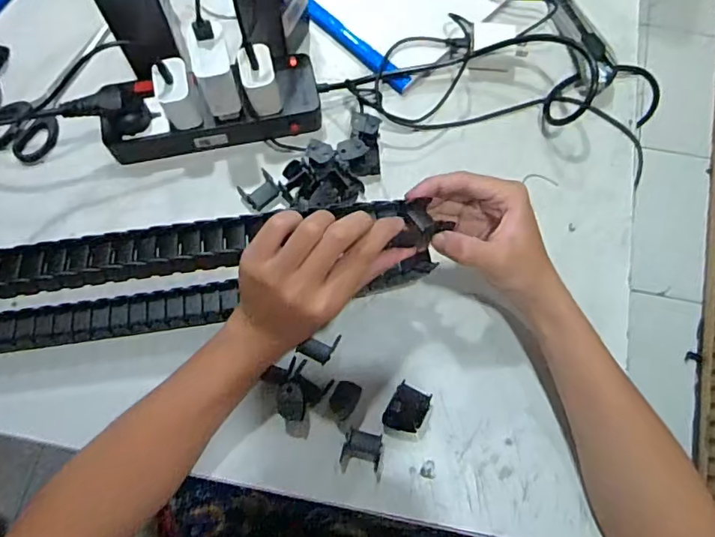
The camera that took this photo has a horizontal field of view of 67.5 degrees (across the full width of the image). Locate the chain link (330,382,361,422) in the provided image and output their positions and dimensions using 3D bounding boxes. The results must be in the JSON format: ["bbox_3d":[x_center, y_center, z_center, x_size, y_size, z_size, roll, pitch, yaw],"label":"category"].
[{"bbox_3d":[-0.011,0.106,0.433,0.022,0.010,0.030,25,72,7],"label":"chain link"}]

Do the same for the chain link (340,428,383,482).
[{"bbox_3d":[0.004,0.144,0.415,0.031,0.015,0.033,6,71,1],"label":"chain link"}]

